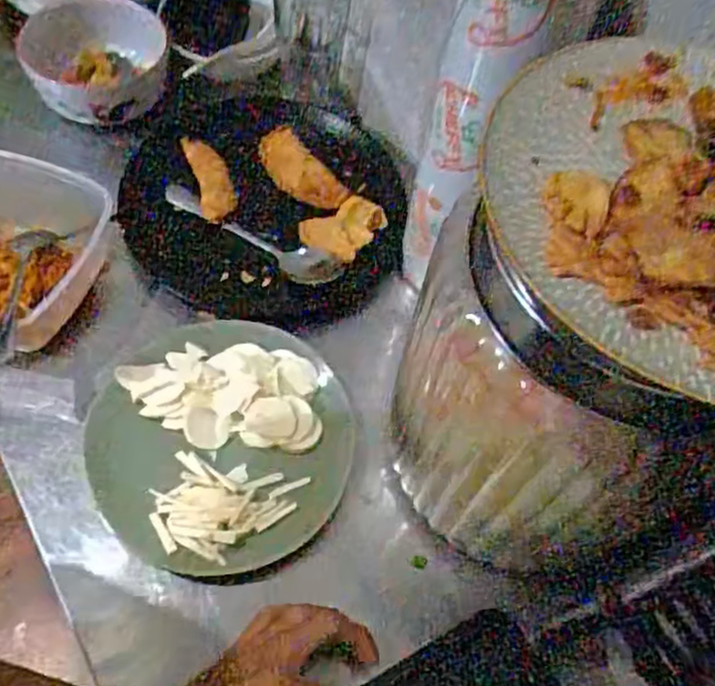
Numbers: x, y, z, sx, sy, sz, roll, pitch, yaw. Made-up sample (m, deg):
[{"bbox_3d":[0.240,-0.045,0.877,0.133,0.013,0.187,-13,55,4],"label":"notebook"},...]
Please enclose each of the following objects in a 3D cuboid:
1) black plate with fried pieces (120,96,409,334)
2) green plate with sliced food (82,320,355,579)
[{"bbox_3d":[-0.091,-0.141,0.688,0.270,0.054,0.259,3,59,-5],"label":"black plate with fried pieces"},{"bbox_3d":[-0.110,0.070,0.547,0.204,0.021,0.202,0,60,1],"label":"green plate with sliced food"}]

